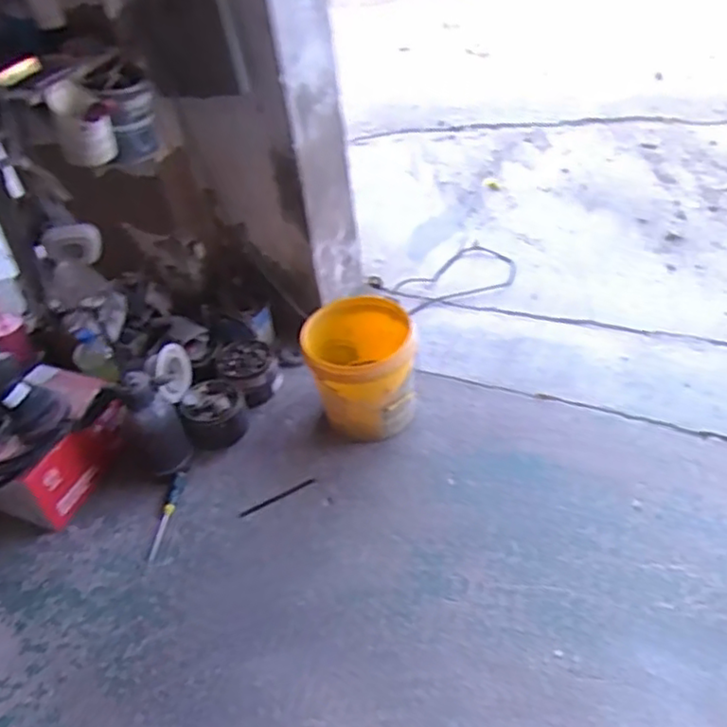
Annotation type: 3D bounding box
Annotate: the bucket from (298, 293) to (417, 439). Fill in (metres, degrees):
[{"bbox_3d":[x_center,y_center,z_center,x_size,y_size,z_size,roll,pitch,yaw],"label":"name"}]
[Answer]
[{"bbox_3d":[0.005,0.029,1.580,0.248,0.261,0.265,-5,41,4],"label":"bucket"}]

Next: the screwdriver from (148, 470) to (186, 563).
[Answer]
[{"bbox_3d":[-0.439,0.337,1.501,0.031,0.029,0.230,-2,39,6],"label":"screwdriver"}]

